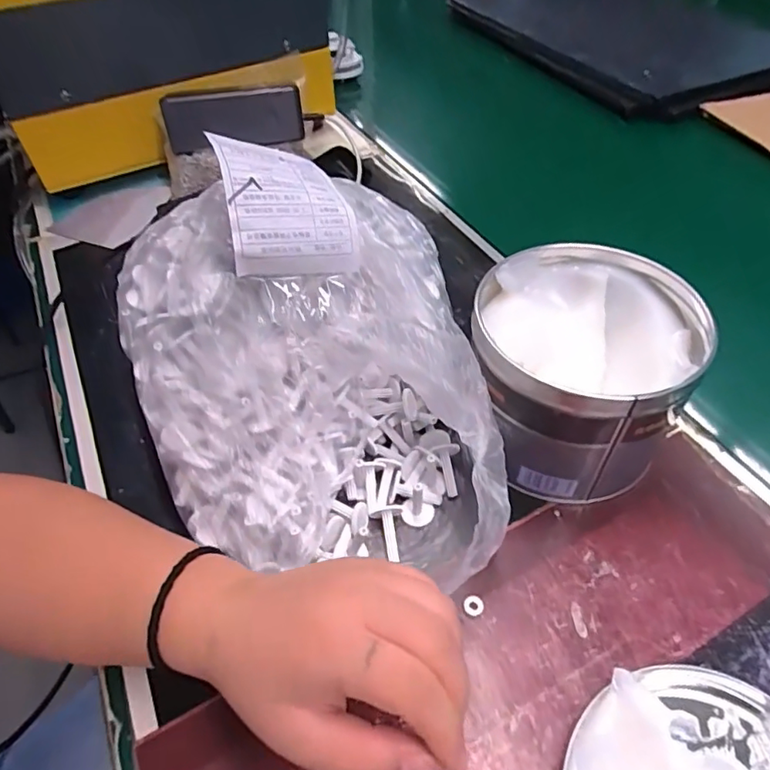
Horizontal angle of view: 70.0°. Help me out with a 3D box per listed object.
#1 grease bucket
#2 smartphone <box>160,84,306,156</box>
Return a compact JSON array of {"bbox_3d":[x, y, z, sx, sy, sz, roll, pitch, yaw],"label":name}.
[{"bbox_3d":[0.118,-0.006,0.343,0.120,0.101,0.124,-1,49,1],"label":"grease bucket"},{"bbox_3d":[-0.150,-0.259,0.541,0.135,0.066,0.012,-4,69,1],"label":"smartphone"}]

